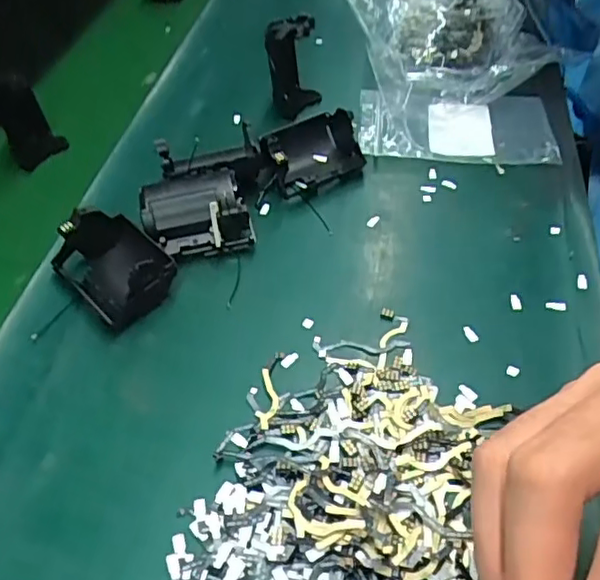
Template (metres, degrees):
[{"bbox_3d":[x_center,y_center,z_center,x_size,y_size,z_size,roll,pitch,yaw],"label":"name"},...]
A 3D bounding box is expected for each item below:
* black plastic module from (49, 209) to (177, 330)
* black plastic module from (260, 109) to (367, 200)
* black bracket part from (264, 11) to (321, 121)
[{"bbox_3d":[-0.117,-0.016,0.386,0.053,0.041,0.073,-37,56,-26],"label":"black plastic module"},{"bbox_3d":[0.008,-0.105,0.460,0.073,0.039,0.053,-29,52,-20],"label":"black plastic module"},{"bbox_3d":[-0.006,-0.186,0.513,0.043,0.073,0.058,-3,48,1],"label":"black bracket part"}]

